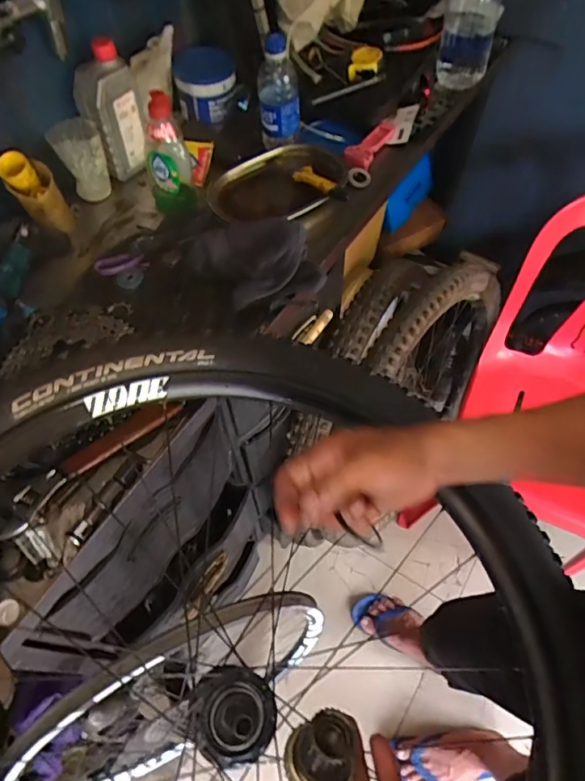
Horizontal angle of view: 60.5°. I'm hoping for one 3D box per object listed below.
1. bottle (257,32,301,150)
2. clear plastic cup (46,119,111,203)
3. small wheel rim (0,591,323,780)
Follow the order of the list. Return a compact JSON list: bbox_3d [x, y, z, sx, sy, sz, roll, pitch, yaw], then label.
[{"bbox_3d":[-0.021,-0.465,0.793,0.064,0.151,0.055,-2,59,0],"label":"bottle"},{"bbox_3d":[-0.313,-0.341,0.750,0.069,0.094,0.064,-24,61,-13],"label":"clear plastic cup"},{"bbox_3d":[-0.213,0.575,0.902,0.615,0.563,0.045,-32,50,-8],"label":"small wheel rim"}]

